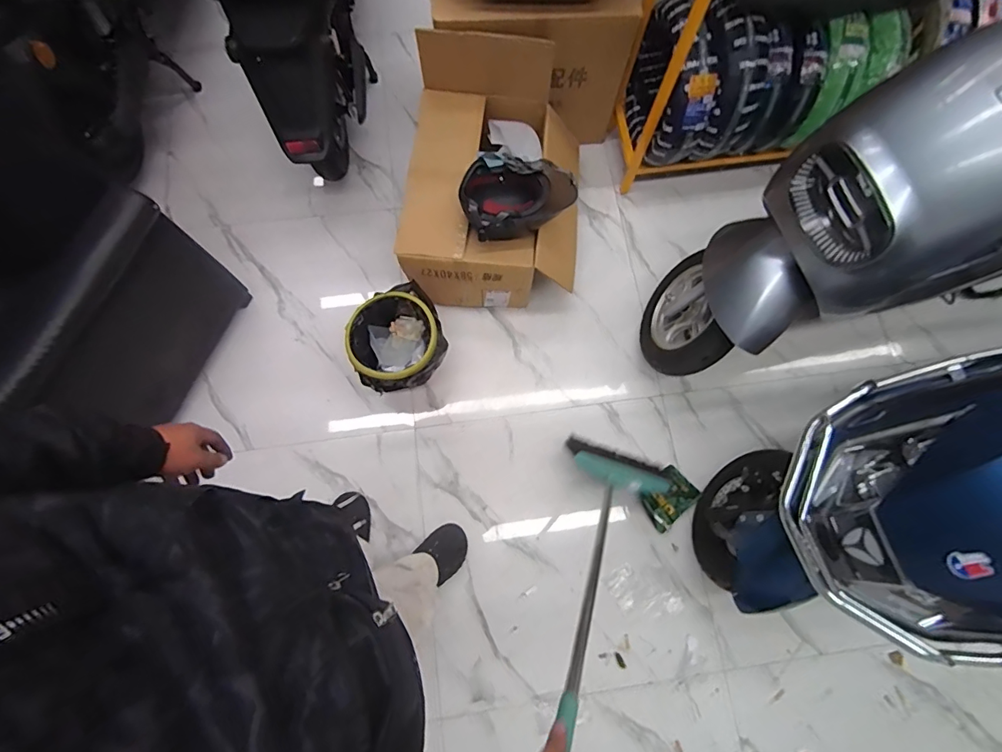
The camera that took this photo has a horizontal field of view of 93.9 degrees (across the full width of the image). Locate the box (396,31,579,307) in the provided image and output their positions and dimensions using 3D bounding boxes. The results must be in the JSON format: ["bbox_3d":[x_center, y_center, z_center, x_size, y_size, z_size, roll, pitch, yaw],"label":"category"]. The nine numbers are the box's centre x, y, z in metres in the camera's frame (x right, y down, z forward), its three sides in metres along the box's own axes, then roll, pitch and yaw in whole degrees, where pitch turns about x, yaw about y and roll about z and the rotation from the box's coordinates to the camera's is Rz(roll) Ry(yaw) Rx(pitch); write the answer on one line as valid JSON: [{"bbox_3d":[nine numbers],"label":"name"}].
[{"bbox_3d":[-0.017,-0.580,1.428,0.524,0.405,0.638,6,75,0],"label":"box"}]

